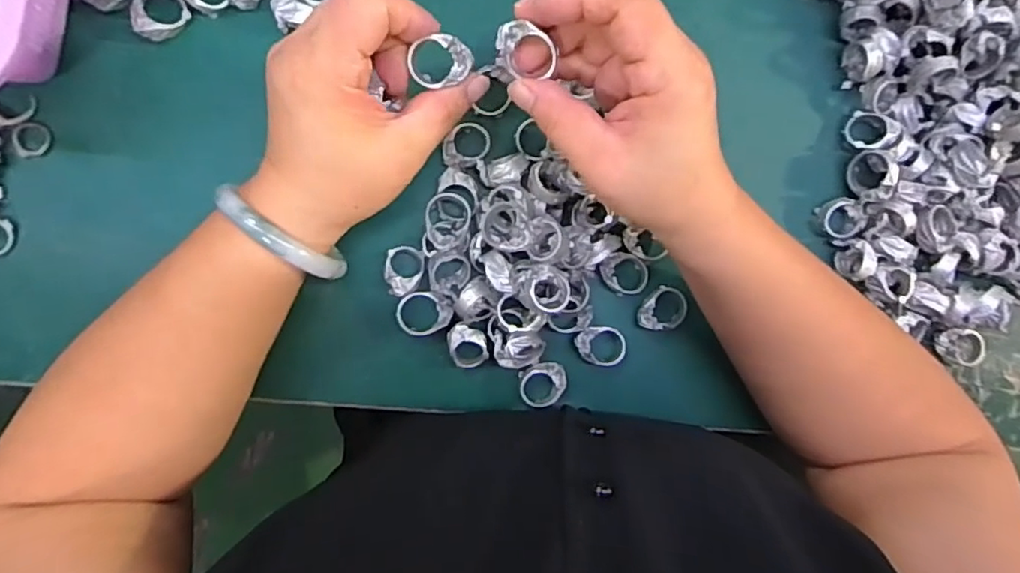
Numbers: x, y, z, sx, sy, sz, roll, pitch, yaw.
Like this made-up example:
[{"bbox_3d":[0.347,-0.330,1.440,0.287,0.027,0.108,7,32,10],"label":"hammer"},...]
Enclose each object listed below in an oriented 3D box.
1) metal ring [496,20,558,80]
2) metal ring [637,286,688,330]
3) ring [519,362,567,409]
[{"bbox_3d":[0.007,-0.103,0.255,0.027,0.009,0.019,18,90,-8],"label":"metal ring"},{"bbox_3d":[0.095,0.013,0.360,0.029,0.014,0.026,5,92,-7],"label":"metal ring"},{"bbox_3d":[0.019,0.059,0.353,0.026,0.010,0.029,28,89,-8],"label":"ring"}]

